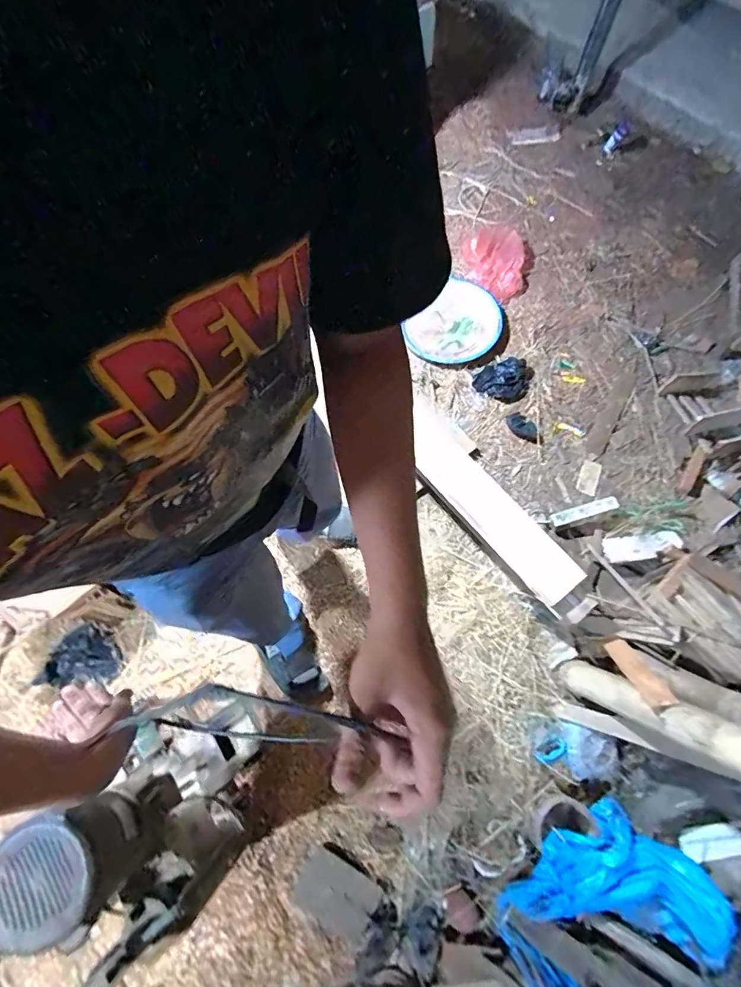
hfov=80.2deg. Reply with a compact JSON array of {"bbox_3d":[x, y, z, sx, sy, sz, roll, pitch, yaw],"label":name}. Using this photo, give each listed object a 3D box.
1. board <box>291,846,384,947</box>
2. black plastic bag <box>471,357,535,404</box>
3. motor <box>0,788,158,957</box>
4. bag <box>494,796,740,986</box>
[{"bbox_3d":[-0.082,0.938,1.026,0.181,0.017,0.128,31,71,11],"label":"board"},{"bbox_3d":[0.481,-0.418,1.577,0.185,0.044,0.189,28,70,10],"label":"black plastic bag"},{"bbox_3d":[-0.380,0.473,0.562,0.132,0.118,0.142,-43,75,-16],"label":"motor"},{"bbox_3d":[0.473,0.871,0.888,0.429,0.296,0.143,-46,111,-2],"label":"bag"}]

